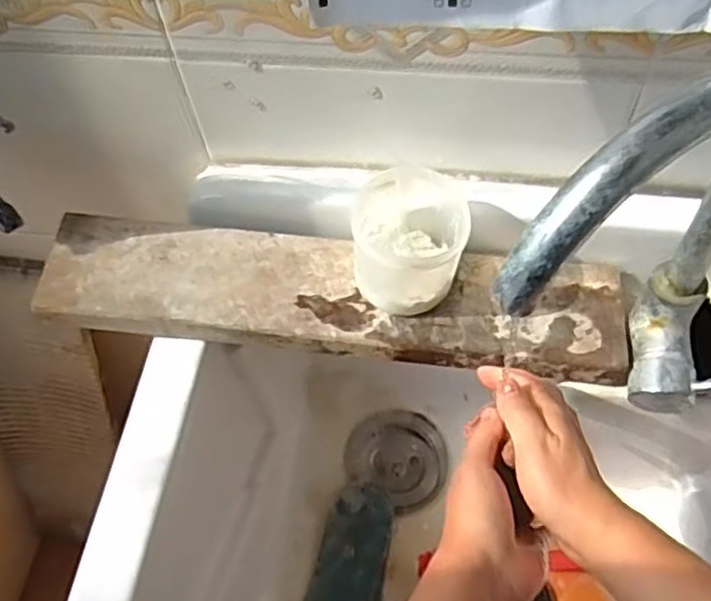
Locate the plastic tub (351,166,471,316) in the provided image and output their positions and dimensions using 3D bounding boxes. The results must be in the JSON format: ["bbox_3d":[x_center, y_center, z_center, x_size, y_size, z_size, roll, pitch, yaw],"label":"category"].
[{"bbox_3d":[0.041,-0.042,0.543,0.083,0.086,0.084,-2,60,3],"label":"plastic tub"}]

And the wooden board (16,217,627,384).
[{"bbox_3d":[-0.017,-0.006,0.572,0.465,0.018,0.101,5,62,2],"label":"wooden board"}]

